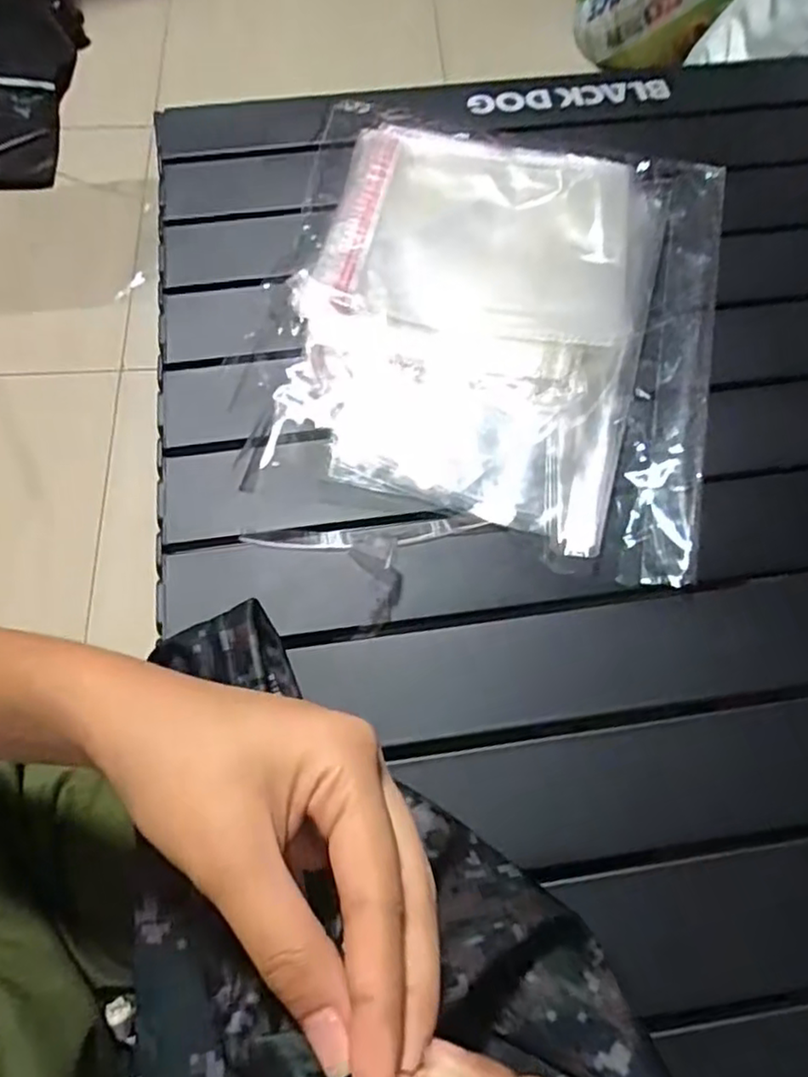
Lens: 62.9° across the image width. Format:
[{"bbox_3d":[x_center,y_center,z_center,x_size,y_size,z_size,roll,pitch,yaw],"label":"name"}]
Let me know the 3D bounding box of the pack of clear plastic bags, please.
[{"bbox_3d":[0.054,-0.121,0.386,0.251,0.022,0.322,8,67,3],"label":"pack of clear plastic bags"}]

